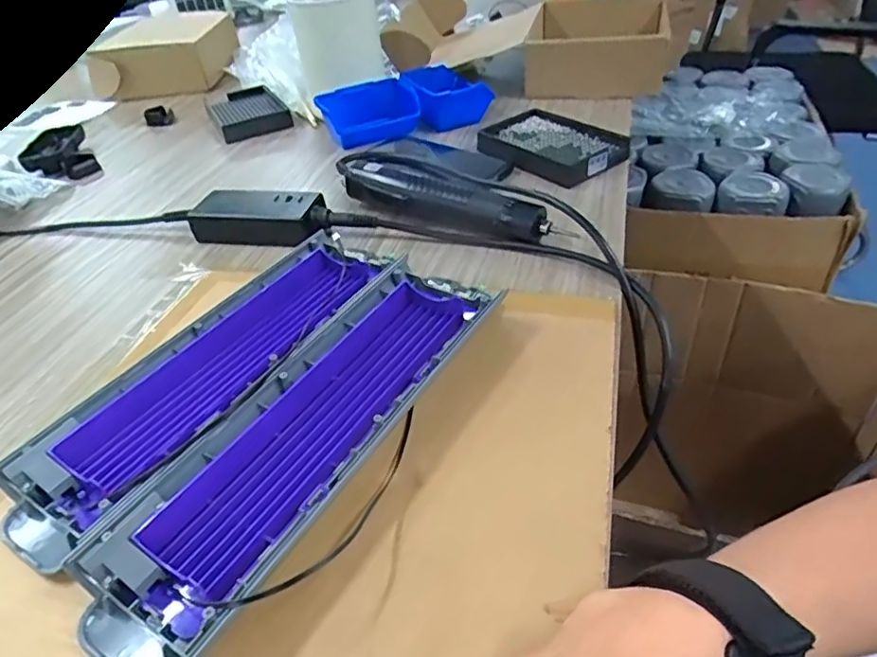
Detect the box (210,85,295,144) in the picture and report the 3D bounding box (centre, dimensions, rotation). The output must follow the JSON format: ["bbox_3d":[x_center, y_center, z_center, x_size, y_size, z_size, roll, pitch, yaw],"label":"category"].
[{"bbox_3d":[-0.262,-0.298,0.808,0.088,0.021,0.158,-21,41,-17],"label":"box"}]

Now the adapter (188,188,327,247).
[{"bbox_3d":[-0.163,-0.103,0.543,0.125,0.031,0.049,5,40,15],"label":"adapter"}]

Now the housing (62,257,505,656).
[{"bbox_3d":[-0.064,0.049,0.336,0.089,0.033,0.291,18,45,28],"label":"housing"}]

